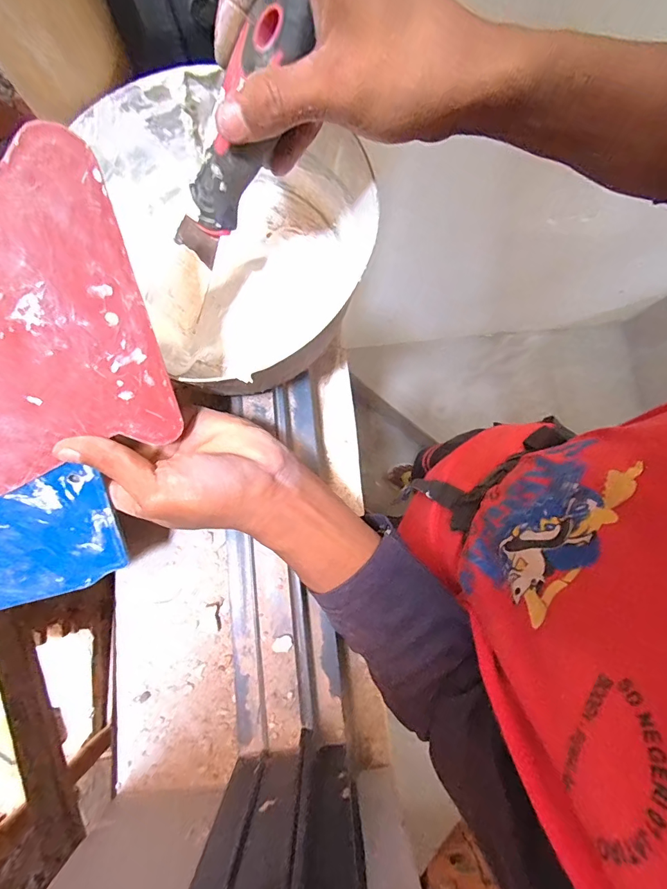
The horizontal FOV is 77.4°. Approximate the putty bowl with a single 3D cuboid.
[{"bbox_3d":[-0.058,-0.134,0.270,0.154,0.090,0.162,0,78,2],"label":"putty bowl"}]

